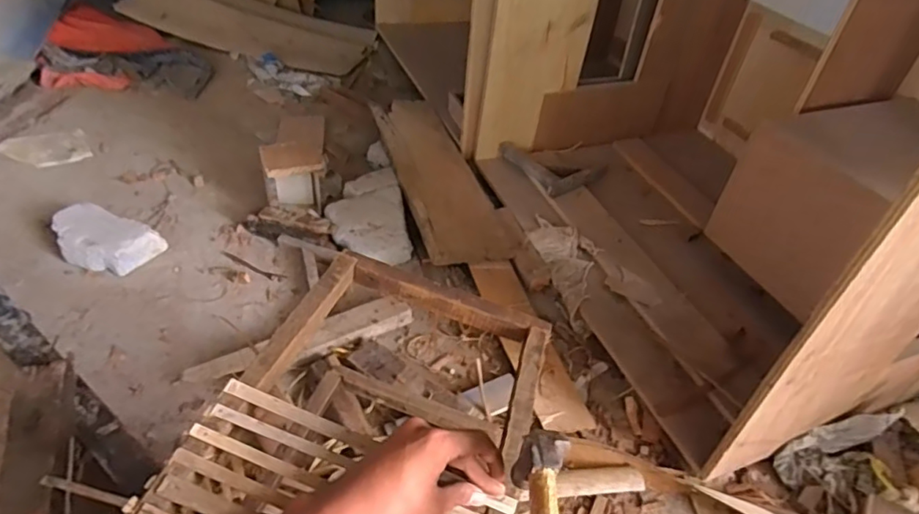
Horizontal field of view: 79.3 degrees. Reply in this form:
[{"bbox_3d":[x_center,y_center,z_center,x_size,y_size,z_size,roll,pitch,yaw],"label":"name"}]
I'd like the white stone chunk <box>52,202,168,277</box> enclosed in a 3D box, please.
[{"bbox_3d":[-0.744,-0.032,1.157,0.215,0.083,0.116,8,43,2],"label":"white stone chunk"}]

